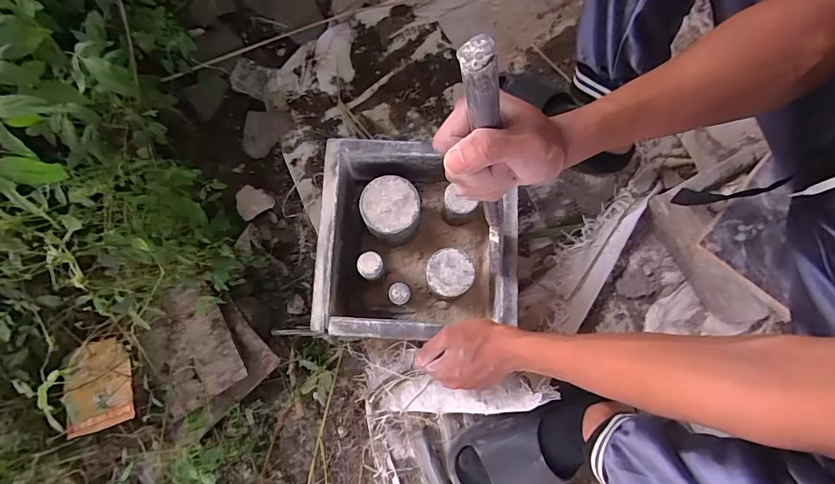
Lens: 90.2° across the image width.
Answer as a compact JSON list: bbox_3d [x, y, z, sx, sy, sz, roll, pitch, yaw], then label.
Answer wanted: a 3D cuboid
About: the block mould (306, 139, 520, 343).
[{"bbox_3d":[-0.001,0.004,0.548,0.238,0.107,0.236,1,75,1],"label":"block mould"}]

